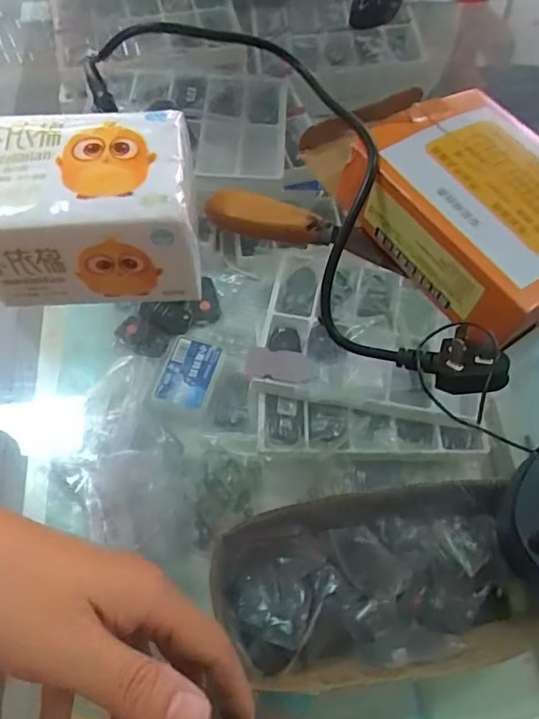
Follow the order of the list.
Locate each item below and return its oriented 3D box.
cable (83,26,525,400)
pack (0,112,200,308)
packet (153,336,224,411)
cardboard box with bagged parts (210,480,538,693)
[{"bbox_3d":[0.016,-0.116,0.332,0.103,0.074,0.345,-40,70,-20],"label":"cable"},{"bbox_3d":[-0.101,-0.086,0.308,0.114,0.070,0.084,-5,63,-4],"label":"pack"},{"bbox_3d":[-0.092,0.016,0.619,0.055,0.013,0.080,16,63,7],"label":"packet"},{"bbox_3d":[0.098,0.207,0.497,0.279,0.071,0.153,-9,63,-6],"label":"cardboard box with bagged parts"}]

